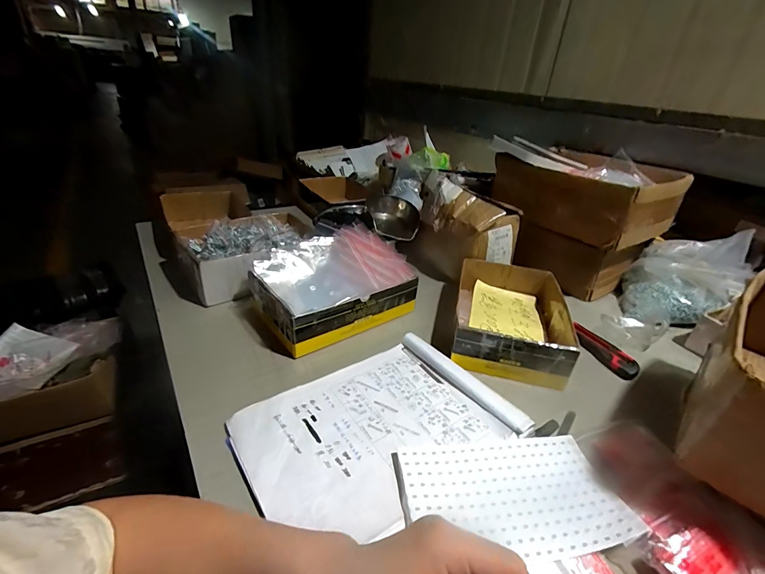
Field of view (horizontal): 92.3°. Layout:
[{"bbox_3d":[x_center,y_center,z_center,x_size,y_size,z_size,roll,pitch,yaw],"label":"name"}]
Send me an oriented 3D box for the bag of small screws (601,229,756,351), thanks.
[{"bbox_3d":[0.554,0.001,0.695,0.272,0.154,0.177,-24,40,-40],"label":"bag of small screws"}]

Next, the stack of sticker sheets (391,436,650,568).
[{"bbox_3d":[0.133,0.216,0.387,0.224,0.017,0.123,-1,31,-10],"label":"stack of sticker sheets"}]

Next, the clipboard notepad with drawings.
[{"bbox_3d":[-0.003,0.168,0.458,0.313,0.016,0.212,-17,36,-32],"label":"clipboard notepad with drawings"}]

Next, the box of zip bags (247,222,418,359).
[{"bbox_3d":[-0.097,-0.014,0.666,0.248,0.101,0.204,-17,37,-33],"label":"box of zip bags"}]

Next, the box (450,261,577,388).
[{"bbox_3d":[0.223,0.046,0.648,0.183,0.065,0.257,11,31,11],"label":"box"}]

